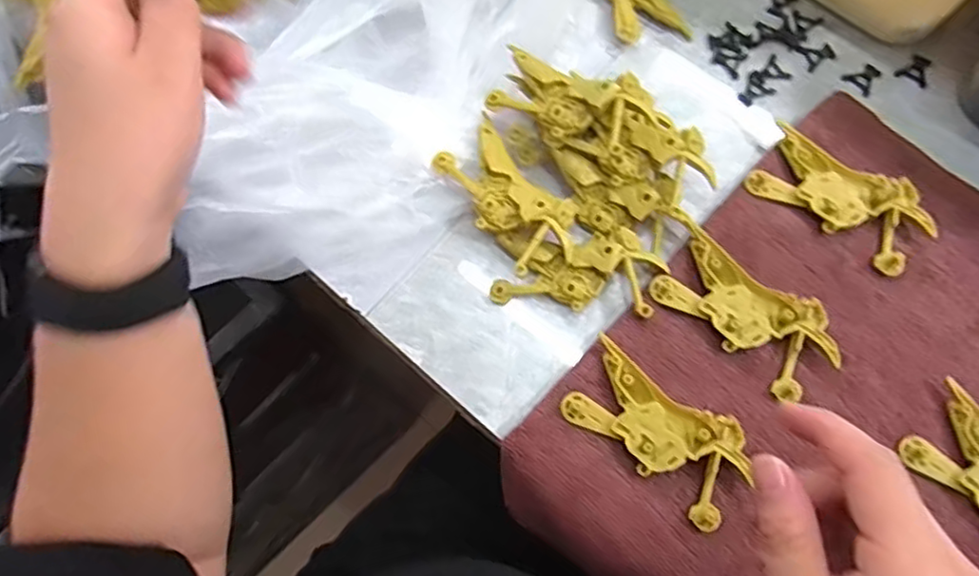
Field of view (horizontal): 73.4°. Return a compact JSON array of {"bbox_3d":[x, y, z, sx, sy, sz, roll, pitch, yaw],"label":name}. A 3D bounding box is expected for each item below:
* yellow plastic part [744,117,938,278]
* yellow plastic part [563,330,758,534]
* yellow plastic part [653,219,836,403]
[{"bbox_3d":[0.206,-0.053,0.386,0.097,0.013,0.050,35,77,14],"label":"yellow plastic part"},{"bbox_3d":[0.090,0.075,0.348,0.097,0.011,0.050,37,77,14],"label":"yellow plastic part"},{"bbox_3d":[0.142,0.012,0.365,0.101,0.012,0.049,40,78,15],"label":"yellow plastic part"}]

